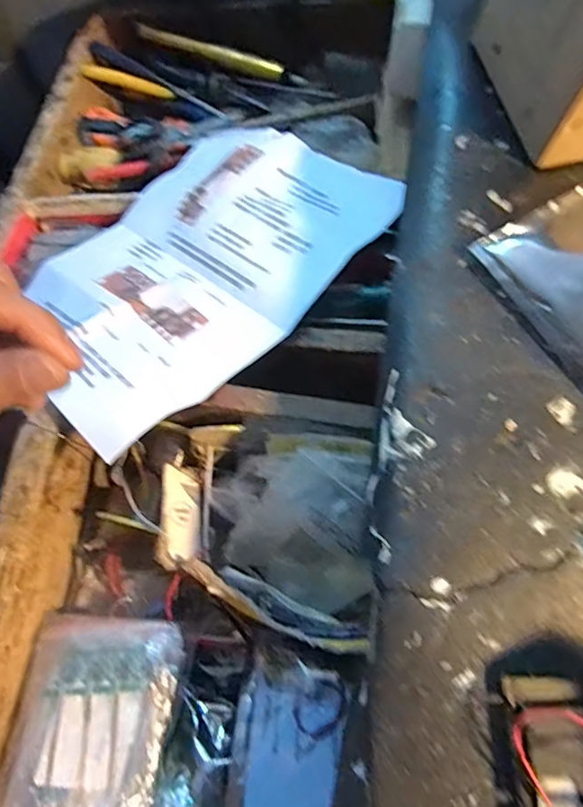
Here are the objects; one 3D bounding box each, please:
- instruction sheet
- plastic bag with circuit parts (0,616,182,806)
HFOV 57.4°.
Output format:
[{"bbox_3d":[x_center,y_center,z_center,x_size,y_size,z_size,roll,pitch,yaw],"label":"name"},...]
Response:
[{"bbox_3d":[-0.078,-0.111,0.406,0.278,0.030,0.208,-43,60,-16],"label":"instruction sheet"},{"bbox_3d":[-0.122,0.217,0.307,0.096,0.031,0.170,2,72,1],"label":"plastic bag with circuit parts"}]

